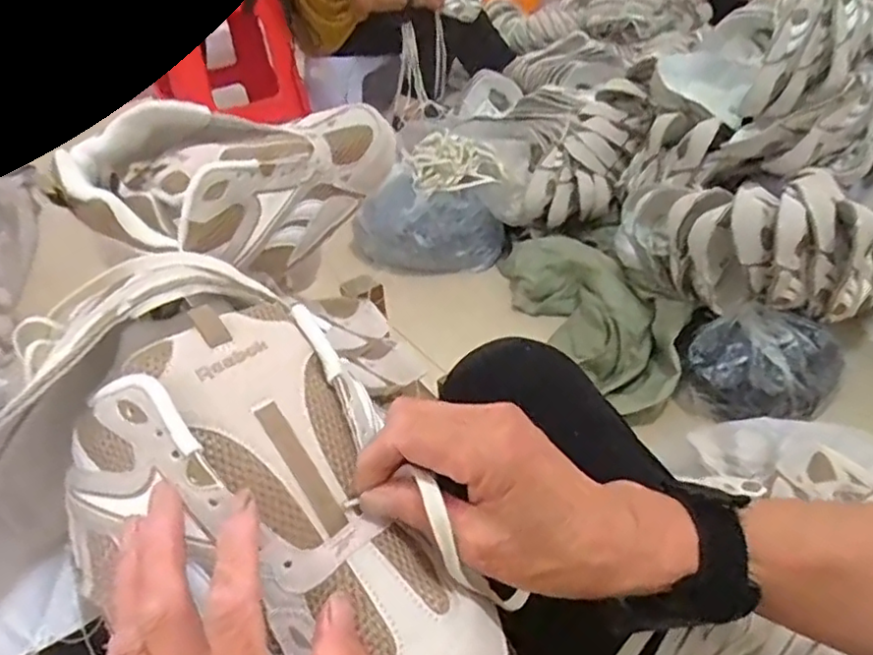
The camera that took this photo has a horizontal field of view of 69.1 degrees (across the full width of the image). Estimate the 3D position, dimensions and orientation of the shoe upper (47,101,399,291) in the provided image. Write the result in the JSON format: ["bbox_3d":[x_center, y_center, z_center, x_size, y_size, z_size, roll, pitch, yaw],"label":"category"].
[{"bbox_3d":[-0.142,-0.109,0.468,0.122,0.104,0.233,19,45,25],"label":"shoe upper"}]

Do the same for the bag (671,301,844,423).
[{"bbox_3d":[0.531,0.071,1.053,0.242,0.110,0.186,7,74,20],"label":"bag"}]

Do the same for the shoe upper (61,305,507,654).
[{"bbox_3d":[-0.061,0.091,0.284,0.208,0.059,0.132,44,55,12],"label":"shoe upper"}]

